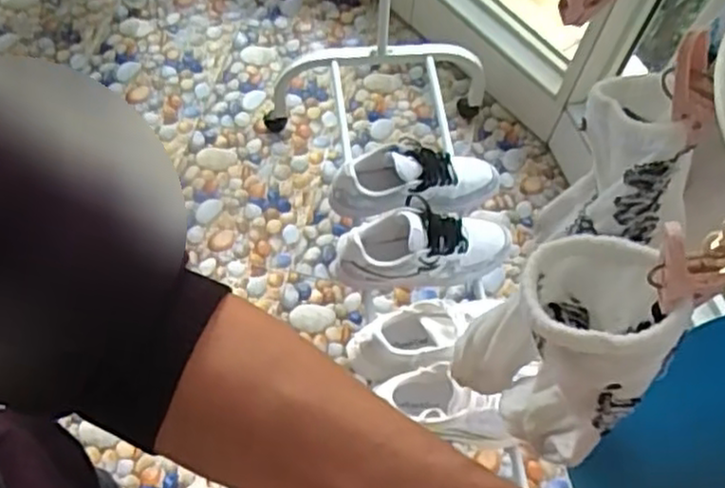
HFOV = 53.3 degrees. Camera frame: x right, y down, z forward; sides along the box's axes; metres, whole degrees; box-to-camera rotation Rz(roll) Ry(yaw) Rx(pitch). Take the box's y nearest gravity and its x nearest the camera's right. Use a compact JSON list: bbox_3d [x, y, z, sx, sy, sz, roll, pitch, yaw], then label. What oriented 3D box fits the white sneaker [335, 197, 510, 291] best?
[{"bbox_3d":[0.096,0.000,1.167,0.289,0.110,0.124,-11,65,-8],"label":"white sneaker"}]

